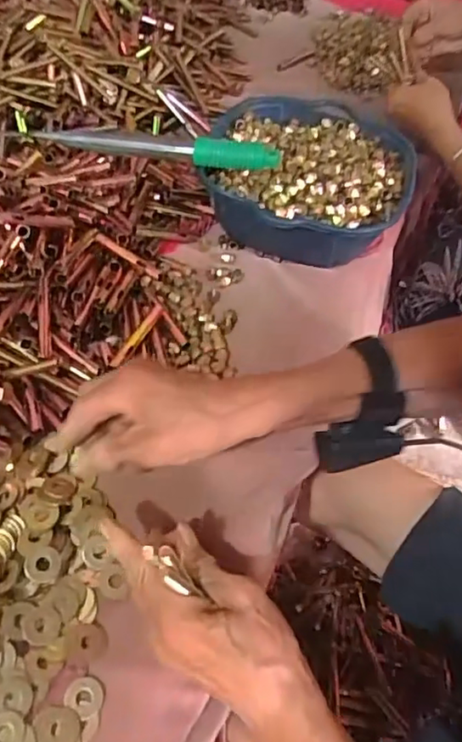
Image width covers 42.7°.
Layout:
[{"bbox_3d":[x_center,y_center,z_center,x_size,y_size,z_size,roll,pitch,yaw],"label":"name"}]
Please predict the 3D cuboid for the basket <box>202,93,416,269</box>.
[{"bbox_3d":[0.090,-0.208,0.671,0.229,0.081,0.234,4,51,2],"label":"basket"}]

